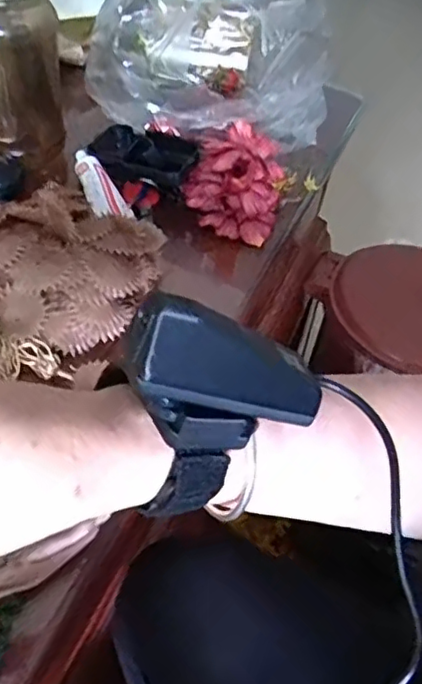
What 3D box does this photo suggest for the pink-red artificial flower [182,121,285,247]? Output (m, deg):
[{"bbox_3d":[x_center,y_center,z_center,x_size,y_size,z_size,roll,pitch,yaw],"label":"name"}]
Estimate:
[{"bbox_3d":[0.025,-0.156,0.603,0.093,0.060,0.106,12,49,1],"label":"pink-red artificial flower"}]

